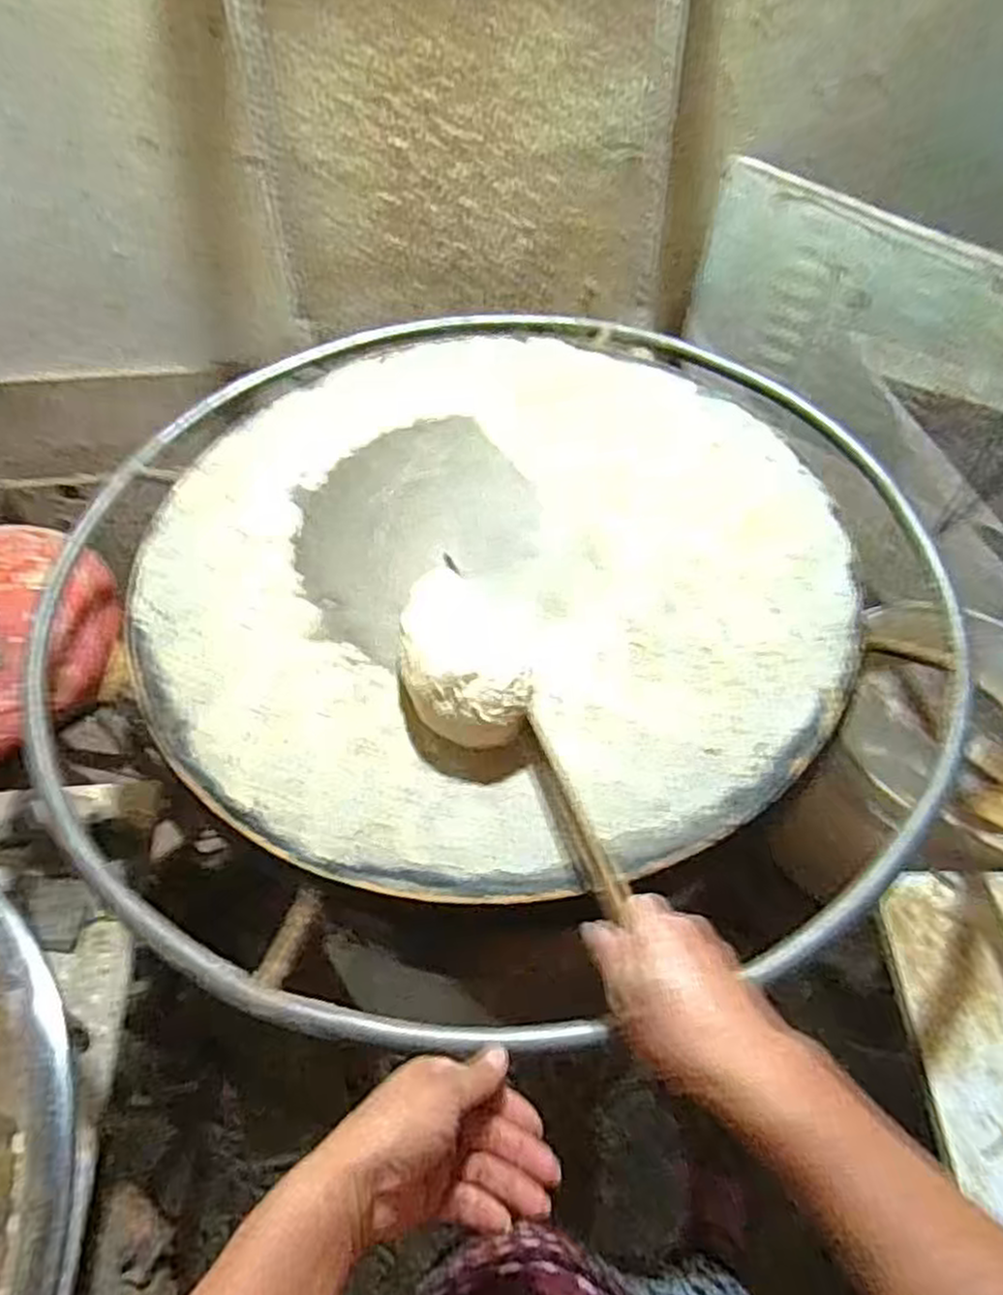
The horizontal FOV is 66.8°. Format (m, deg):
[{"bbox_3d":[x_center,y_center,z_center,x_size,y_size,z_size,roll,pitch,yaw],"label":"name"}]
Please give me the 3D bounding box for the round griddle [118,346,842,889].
[{"bbox_3d":[-0.011,-0.087,0.695,0.609,0.019,0.603,-1,54,1],"label":"round griddle"}]

